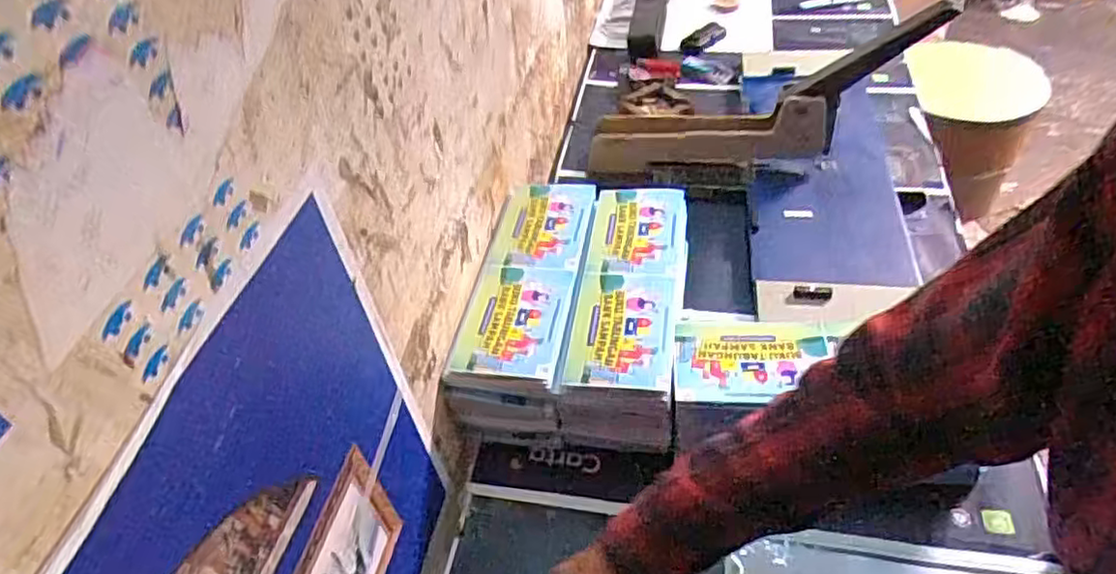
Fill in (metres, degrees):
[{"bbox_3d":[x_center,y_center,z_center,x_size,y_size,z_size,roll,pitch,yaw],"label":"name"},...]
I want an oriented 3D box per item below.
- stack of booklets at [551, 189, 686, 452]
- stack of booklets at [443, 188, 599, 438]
[{"bbox_3d":[0.084,0.023,0.776,0.119,0.108,0.309,4,46,10],"label":"stack of booklets"},{"bbox_3d":[-0.030,0.015,0.799,0.121,0.106,0.317,4,46,10],"label":"stack of booklets"}]

